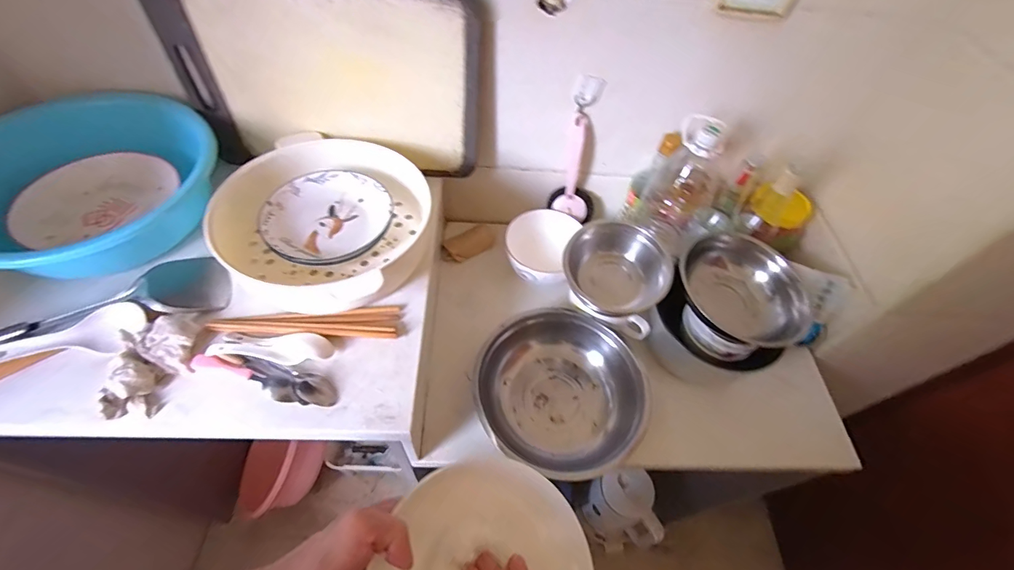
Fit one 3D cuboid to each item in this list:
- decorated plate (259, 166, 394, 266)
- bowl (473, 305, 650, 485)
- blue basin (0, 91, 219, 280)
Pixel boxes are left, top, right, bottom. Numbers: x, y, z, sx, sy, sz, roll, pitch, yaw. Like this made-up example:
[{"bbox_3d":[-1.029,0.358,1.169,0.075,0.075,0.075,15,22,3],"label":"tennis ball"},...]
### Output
[{"bbox_3d":[-0.259,-0.097,0.633,0.172,0.039,0.175,3,55,-4],"label":"decorated plate"},{"bbox_3d":[0.081,0.161,0.664,0.249,0.095,0.213,34,59,17],"label":"bowl"},{"bbox_3d":[-0.563,-0.137,0.596,0.302,0.106,0.302,3,55,-4],"label":"blue basin"}]

